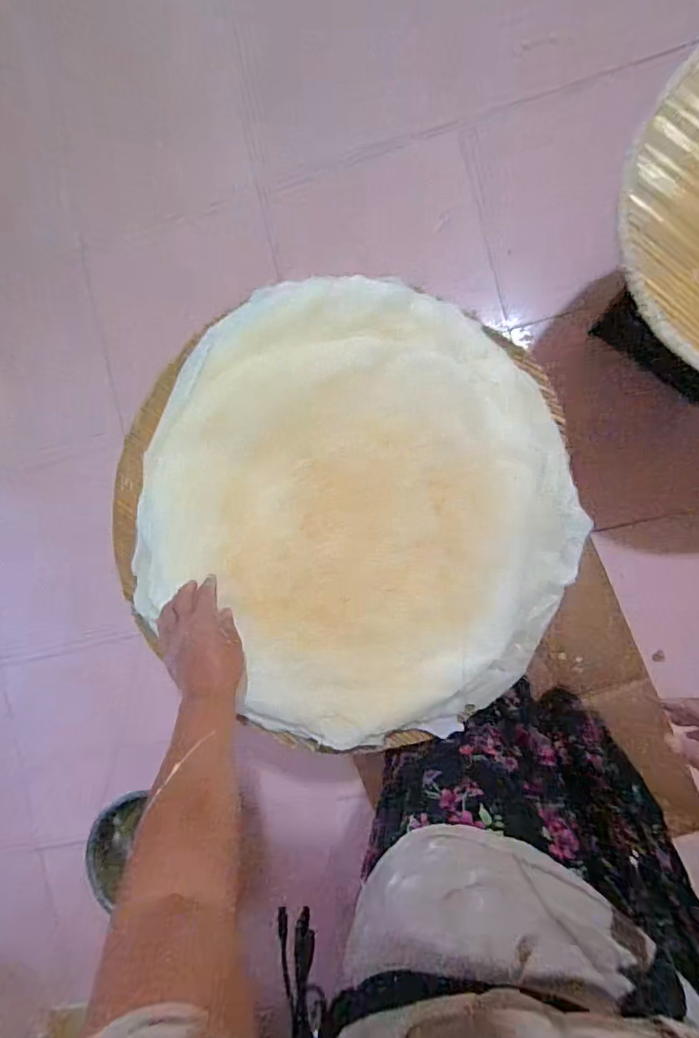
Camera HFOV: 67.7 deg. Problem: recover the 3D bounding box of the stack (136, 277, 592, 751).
[{"bbox_3d":[-0.010,-0.007,0.688,0.553,0.088,0.581,-45,85,6],"label":"stack"}]

